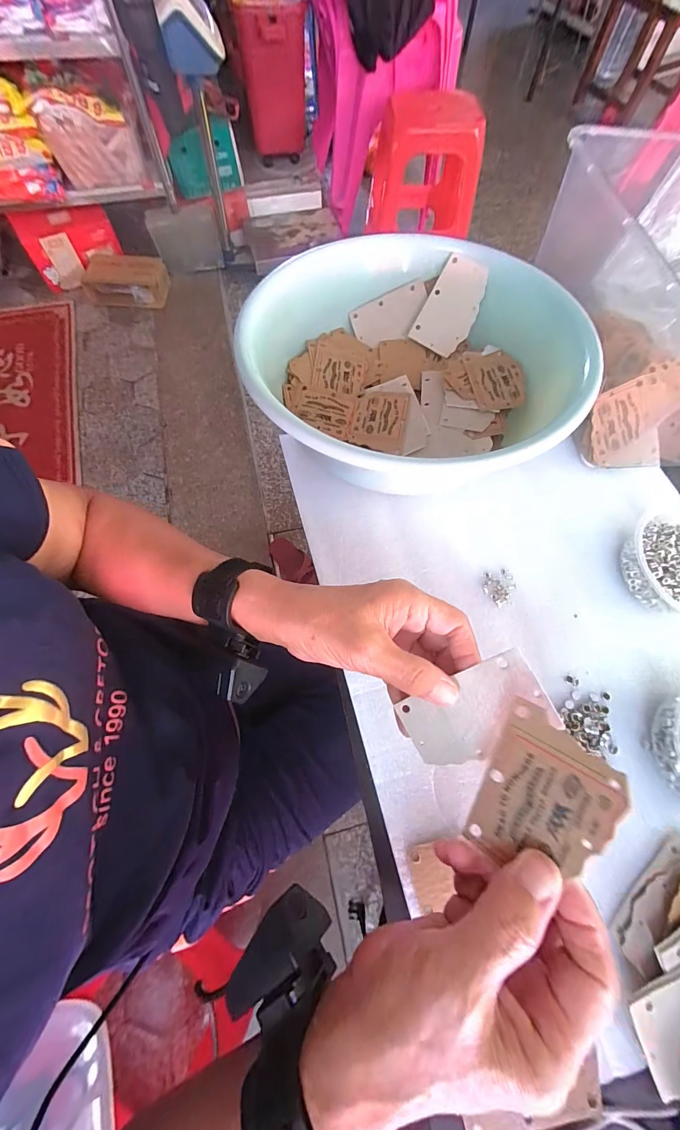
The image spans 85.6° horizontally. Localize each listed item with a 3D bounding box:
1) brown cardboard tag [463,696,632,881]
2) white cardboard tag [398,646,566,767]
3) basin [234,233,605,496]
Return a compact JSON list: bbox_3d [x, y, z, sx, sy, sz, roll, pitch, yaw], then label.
[{"bbox_3d":[0.098,0.115,0.179,0.054,0.004,0.075,26,93,38],"label":"brown cardboard tag"},{"bbox_3d":[0.082,0.092,0.224,0.084,0.006,0.048,-31,84,12],"label":"white cardboard tag"},{"bbox_3d":[0.056,-0.187,0.345,0.265,0.093,0.286,0,69,-1],"label":"basin"}]

